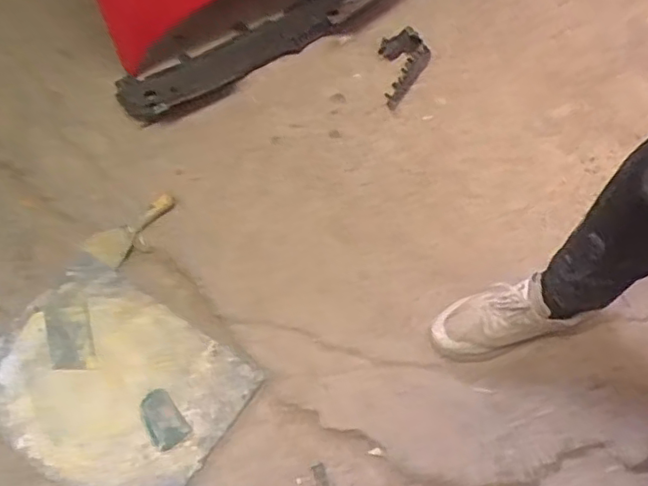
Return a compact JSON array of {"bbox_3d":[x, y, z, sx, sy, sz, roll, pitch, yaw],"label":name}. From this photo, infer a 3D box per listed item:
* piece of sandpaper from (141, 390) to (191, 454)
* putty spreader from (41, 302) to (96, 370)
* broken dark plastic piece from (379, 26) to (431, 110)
[{"bbox_3d":[-0.267,0.289,1.024,0.060,0.012,0.094,-35,64,-16],"label":"piece of sandpaper"},{"bbox_3d":[-0.448,0.163,1.092,0.073,0.007,0.132,-19,61,-7],"label":"putty spreader"},{"bbox_3d":[0.161,-0.395,1.381,0.114,0.030,0.200,31,66,19],"label":"broken dark plastic piece"}]

